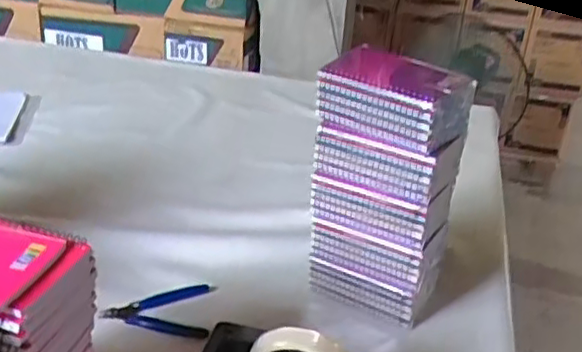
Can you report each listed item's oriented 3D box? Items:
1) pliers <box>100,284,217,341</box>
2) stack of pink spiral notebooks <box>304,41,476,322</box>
[{"bbox_3d":[-0.144,0.145,0.747,0.119,0.009,0.085,9,28,7],"label":"pliers"},{"bbox_3d":[0.099,0.023,0.705,0.133,0.280,0.096,21,31,31],"label":"stack of pink spiral notebooks"}]

